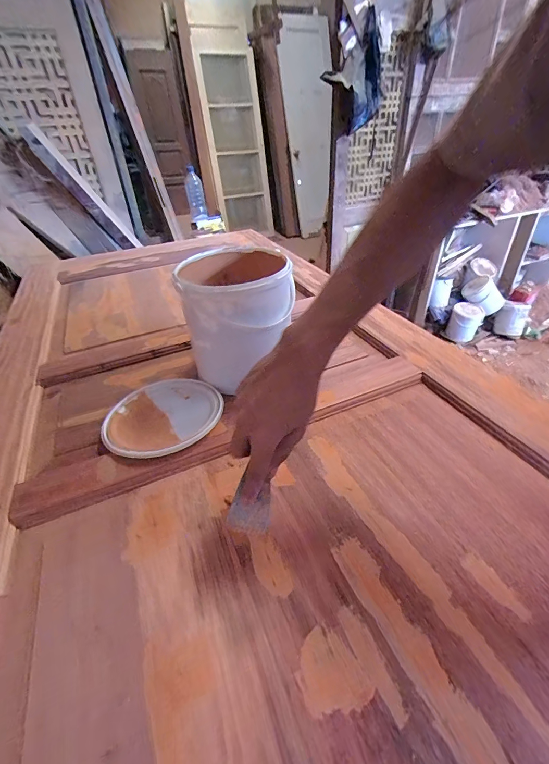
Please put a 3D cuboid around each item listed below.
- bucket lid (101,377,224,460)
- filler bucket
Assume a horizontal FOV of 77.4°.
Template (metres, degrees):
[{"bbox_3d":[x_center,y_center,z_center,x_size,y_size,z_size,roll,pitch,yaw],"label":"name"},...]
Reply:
[{"bbox_3d":[-0.170,0.048,0.532,0.170,0.023,0.178,-3,38,2],"label":"bucket lid"},{"bbox_3d":[-0.069,-0.105,0.577,0.158,0.188,0.192,-16,38,-17],"label":"filler bucket"}]

